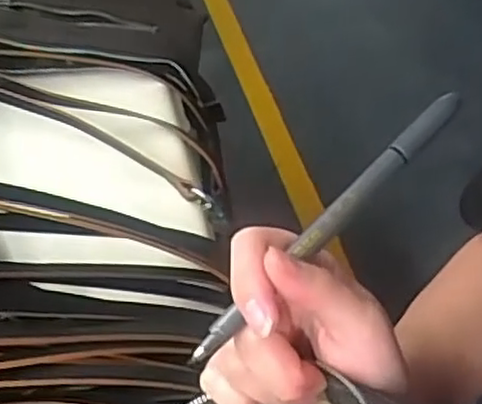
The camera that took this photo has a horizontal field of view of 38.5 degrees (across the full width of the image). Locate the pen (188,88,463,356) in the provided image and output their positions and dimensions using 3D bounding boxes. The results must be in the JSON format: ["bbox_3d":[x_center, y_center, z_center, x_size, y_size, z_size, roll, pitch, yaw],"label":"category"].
[{"bbox_3d":[0.038,0.007,0.281,0.156,0.008,0.009,-43,63,-12],"label":"pen"}]

